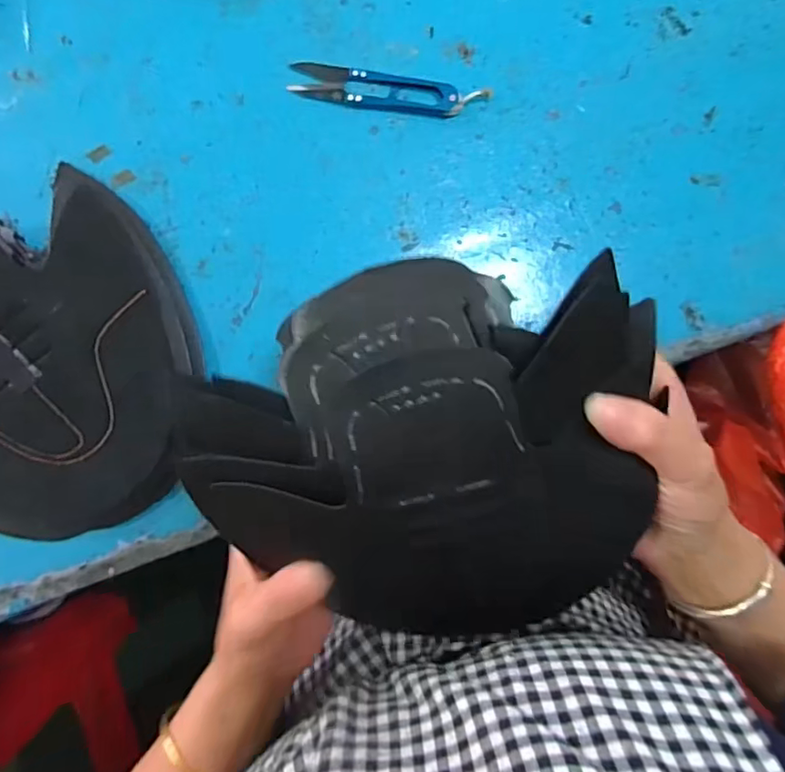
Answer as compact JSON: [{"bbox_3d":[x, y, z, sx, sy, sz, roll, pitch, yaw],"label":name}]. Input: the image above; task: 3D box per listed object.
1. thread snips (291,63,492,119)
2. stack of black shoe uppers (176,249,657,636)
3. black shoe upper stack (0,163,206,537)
[{"bbox_3d":[-0.002,-0.184,0.354,0.122,0.006,0.023,8,87,-2],"label":"thread snips"},{"bbox_3d":[0.018,0.032,0.275,0.214,0.065,0.181,-5,95,6],"label":"stack of black shoe uppers"},{"bbox_3d":[-0.211,-0.002,0.324,0.202,0.034,0.185,-36,89,-4],"label":"black shoe upper stack"}]

